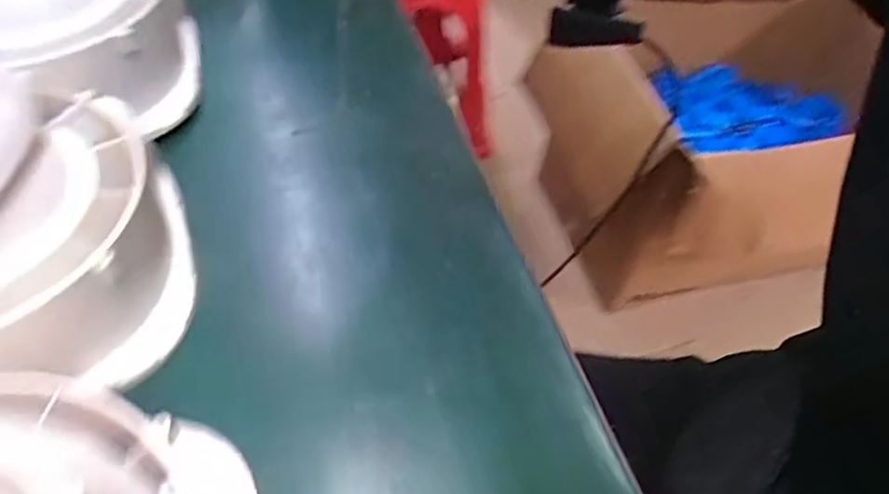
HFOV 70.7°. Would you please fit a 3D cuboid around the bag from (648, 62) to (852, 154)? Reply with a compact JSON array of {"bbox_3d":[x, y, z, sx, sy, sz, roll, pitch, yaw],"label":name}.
[{"bbox_3d":[0.573,-0.278,1.216,0.322,0.072,0.206,-4,51,-8],"label":"bag"}]

